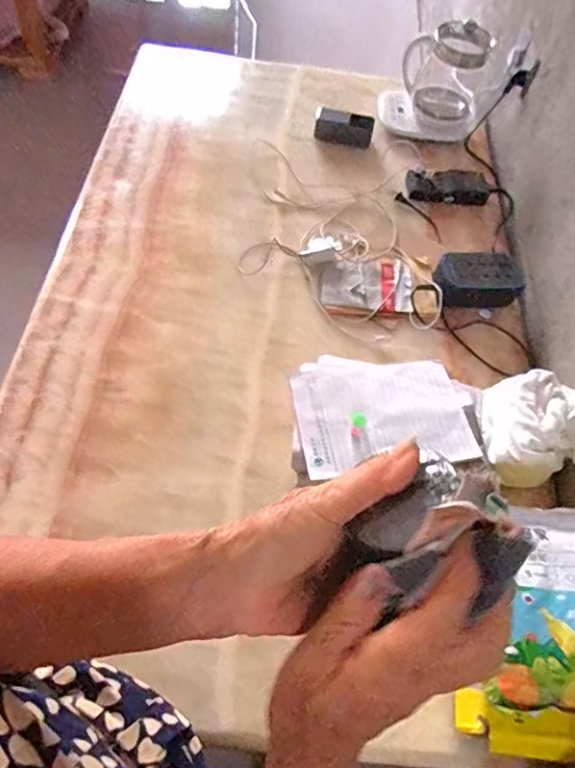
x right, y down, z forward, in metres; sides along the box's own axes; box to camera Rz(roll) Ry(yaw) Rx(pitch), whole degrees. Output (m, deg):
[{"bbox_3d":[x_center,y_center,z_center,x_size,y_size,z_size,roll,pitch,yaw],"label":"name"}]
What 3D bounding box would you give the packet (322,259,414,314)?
[{"bbox_3d":[0.147,-0.181,1.035,0.165,0.012,0.123,0,58,-5],"label":"packet"}]

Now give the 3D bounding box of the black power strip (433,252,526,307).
[{"bbox_3d":[0.349,-0.190,1.013,0.152,0.073,0.089,0,58,-5],"label":"black power strip"}]

